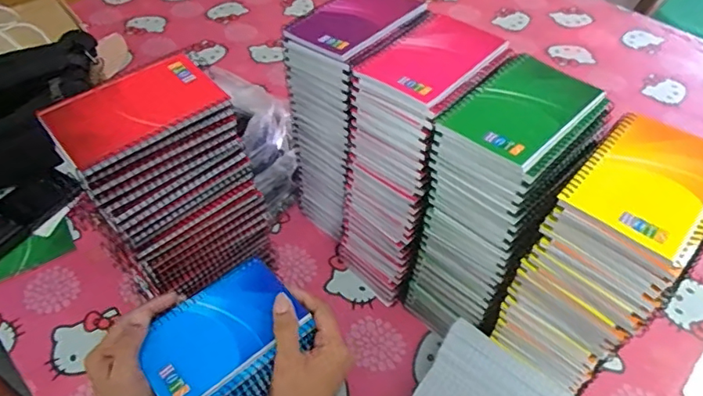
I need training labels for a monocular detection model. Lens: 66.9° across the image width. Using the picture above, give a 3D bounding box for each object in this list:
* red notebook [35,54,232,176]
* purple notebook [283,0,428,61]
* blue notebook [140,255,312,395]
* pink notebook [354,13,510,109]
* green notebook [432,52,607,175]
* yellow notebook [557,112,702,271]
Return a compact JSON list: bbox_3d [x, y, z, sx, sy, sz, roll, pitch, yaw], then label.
[{"bbox_3d":[-0.176,-0.073,0.442,0.129,0.017,0.086,-32,56,-26],"label":"red notebook"},{"bbox_3d":[0.006,-0.180,0.534,0.086,0.011,0.128,30,54,24],"label":"purple notebook"},{"bbox_3d":[-0.111,0.109,0.448,0.129,0.007,0.084,-33,56,-27],"label":"blue notebook"},{"bbox_3d":[0.072,-0.130,0.488,0.085,0.009,0.125,34,56,26],"label":"pink notebook"},{"bbox_3d":[0.141,-0.074,0.442,0.084,0.014,0.125,35,56,27],"label":"green notebook"},{"bbox_3d":[0.220,-0.015,0.389,0.086,0.010,0.128,33,55,26],"label":"yellow notebook"}]

